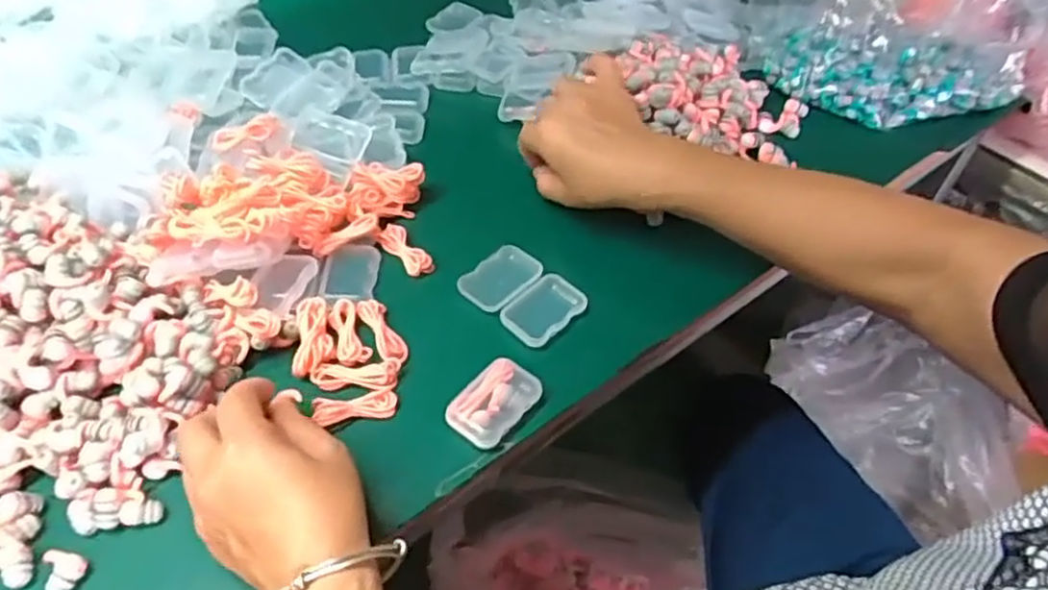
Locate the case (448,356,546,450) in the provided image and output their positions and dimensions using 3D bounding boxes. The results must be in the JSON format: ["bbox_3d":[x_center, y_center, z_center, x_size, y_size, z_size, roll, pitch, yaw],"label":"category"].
[{"bbox_3d":[-0.017,0.065,0.429,0.035,0.017,0.056,33,55,22],"label":"case"}]

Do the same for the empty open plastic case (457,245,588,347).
[{"bbox_3d":[-0.001,-0.001,0.489,0.075,0.011,0.056,37,57,24],"label":"empty open plastic case"}]

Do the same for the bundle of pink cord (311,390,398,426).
[{"bbox_3d":[-0.098,0.065,0.422,0.046,0.012,0.014,-10,51,-12],"label":"bundle of pink cord"}]

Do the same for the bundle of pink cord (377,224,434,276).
[{"bbox_3d":[-0.085,-0.032,0.508,0.022,0.013,0.048,-28,57,-25],"label":"bundle of pink cord"}]

